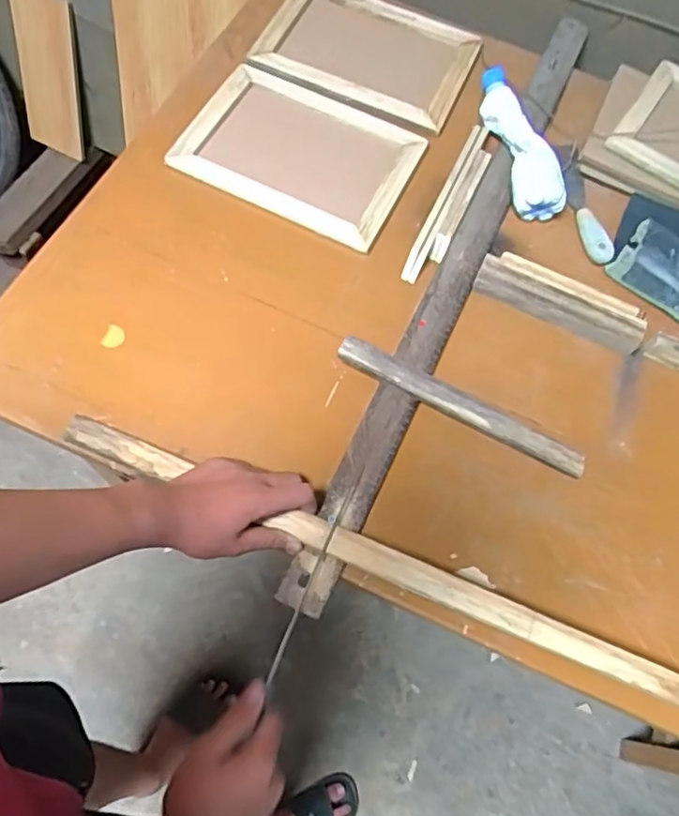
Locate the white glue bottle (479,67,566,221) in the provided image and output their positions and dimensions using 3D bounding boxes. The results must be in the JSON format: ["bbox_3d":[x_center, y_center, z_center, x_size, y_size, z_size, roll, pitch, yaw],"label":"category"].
[{"bbox_3d":[0.238,-0.354,0.802,0.065,0.054,0.220,-8,66,-6],"label":"white glue bottle"}]

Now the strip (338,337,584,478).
[{"bbox_3d":[0.136,-0.003,0.671,0.294,0.011,0.035,27,74,1],"label":"strip"}]

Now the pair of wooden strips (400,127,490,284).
[{"bbox_3d":[0.148,-0.269,0.779,0.038,0.020,0.258,24,67,8],"label":"pair of wooden strips"}]

